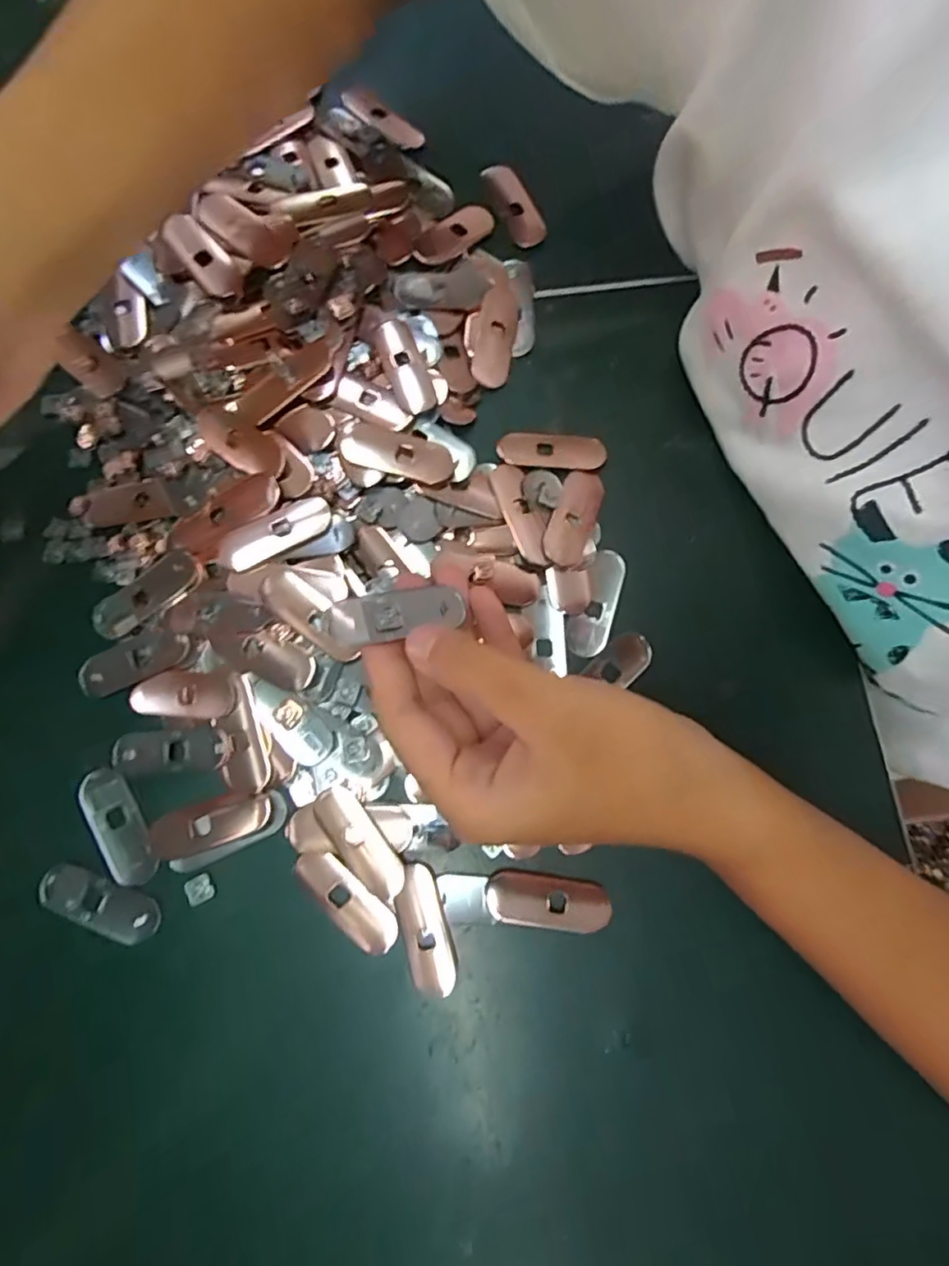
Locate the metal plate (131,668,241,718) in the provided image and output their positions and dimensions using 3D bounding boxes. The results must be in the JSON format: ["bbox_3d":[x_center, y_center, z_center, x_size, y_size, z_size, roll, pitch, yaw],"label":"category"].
[{"bbox_3d":[-0.124,0.026,0.260,0.045,0.004,0.019,-3,80,-1],"label":"metal plate"}]

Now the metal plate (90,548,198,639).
[{"bbox_3d":[-0.143,-0.017,0.269,0.050,0.008,0.022,-34,82,-6],"label":"metal plate"}]

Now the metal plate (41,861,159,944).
[{"bbox_3d":[-0.152,0.110,0.251,0.050,0.005,0.019,19,80,3],"label":"metal plate"}]

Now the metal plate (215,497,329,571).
[{"bbox_3d":[-0.086,-0.043,0.266,0.051,0.004,0.019,-27,81,-5],"label":"metal plate"}]

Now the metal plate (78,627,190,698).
[{"bbox_3d":[-0.147,0.012,0.266,0.049,0.005,0.018,-22,80,-4],"label":"metal plate"}]

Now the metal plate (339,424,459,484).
[{"bbox_3d":[-0.033,-0.079,0.278,0.051,0.010,0.019,14,80,2],"label":"metal plate"}]

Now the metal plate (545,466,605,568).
[{"bbox_3d":[0.046,-0.054,0.282,0.018,0.005,0.048,19,80,3],"label":"metal plate"}]

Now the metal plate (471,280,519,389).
[{"bbox_3d":[0.010,-0.146,0.300,0.017,0.004,0.053,10,80,2],"label":"metal plate"}]

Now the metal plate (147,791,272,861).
[{"bbox_3d":[-0.110,0.080,0.258,0.049,0.008,0.019,-15,80,-3],"label":"metal plate"}]

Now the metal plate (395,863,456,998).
[{"bbox_3d":[-0.021,0.119,0.249,0.018,0.008,0.048,-15,80,-3],"label":"metal plate"}]

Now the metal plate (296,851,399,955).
[{"bbox_3d":[-0.052,0.109,0.251,0.049,0.005,0.017,43,82,7],"label":"metal plate"}]

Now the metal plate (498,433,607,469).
[{"bbox_3d":[0.036,-0.086,0.292,0.050,0.004,0.018,4,80,1],"label":"metal plate"}]

